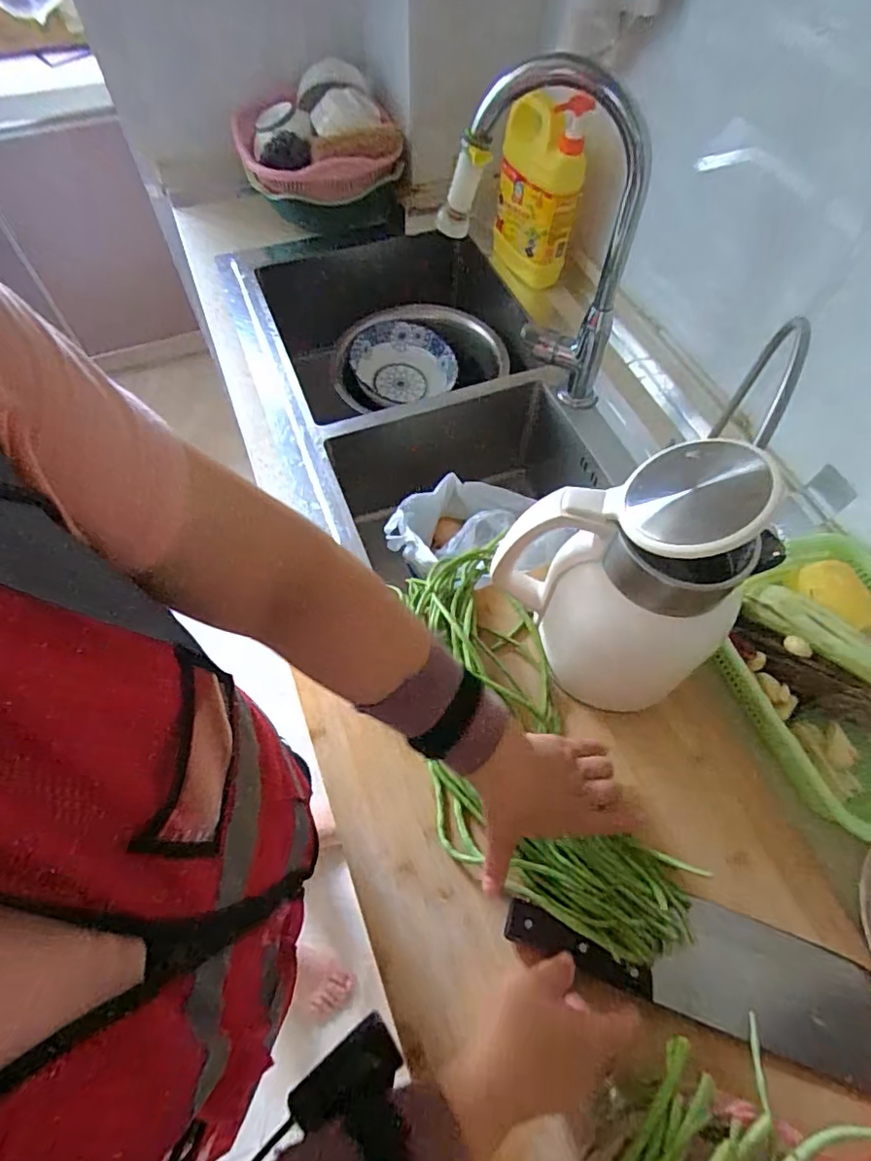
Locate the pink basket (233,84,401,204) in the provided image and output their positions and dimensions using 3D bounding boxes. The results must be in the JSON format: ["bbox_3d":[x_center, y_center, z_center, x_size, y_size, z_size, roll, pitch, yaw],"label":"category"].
[{"bbox_3d":[-0.189,-0.716,0.928,0.266,0.077,0.223,-14,62,-8],"label":"pink basket"}]

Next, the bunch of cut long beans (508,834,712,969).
[{"bbox_3d":[0.139,0.254,0.469,0.142,0.035,0.088,16,62,8],"label":"bunch of cut long beans"}]

